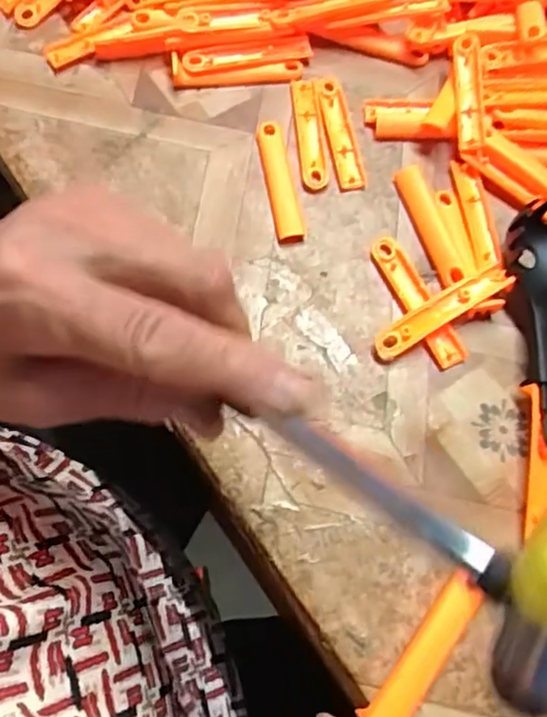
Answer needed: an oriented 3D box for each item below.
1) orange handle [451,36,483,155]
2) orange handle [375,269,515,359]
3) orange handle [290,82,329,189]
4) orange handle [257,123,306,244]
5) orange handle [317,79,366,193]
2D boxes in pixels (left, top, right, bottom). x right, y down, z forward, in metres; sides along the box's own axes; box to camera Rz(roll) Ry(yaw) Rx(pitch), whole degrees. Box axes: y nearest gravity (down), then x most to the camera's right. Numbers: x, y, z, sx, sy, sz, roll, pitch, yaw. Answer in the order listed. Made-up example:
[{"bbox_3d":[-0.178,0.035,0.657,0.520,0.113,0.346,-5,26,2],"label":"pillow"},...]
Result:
[{"bbox_3d":[0.110,-0.151,0.359,0.014,0.009,0.074,3,68,-1],"label":"orange handle"},{"bbox_3d":[0.084,-0.023,0.315,0.074,0.012,0.015,-29,72,-13],"label":"orange handle"},{"bbox_3d":[0.020,-0.130,0.361,0.014,0.004,0.074,-4,68,-4],"label":"orange handle"},{"bbox_3d":[0.003,-0.098,0.348,0.015,0.004,0.077,-9,69,-6],"label":"orange handle"},{"bbox_3d":[0.038,-0.129,0.361,0.015,0.004,0.076,-8,69,-5],"label":"orange handle"}]

